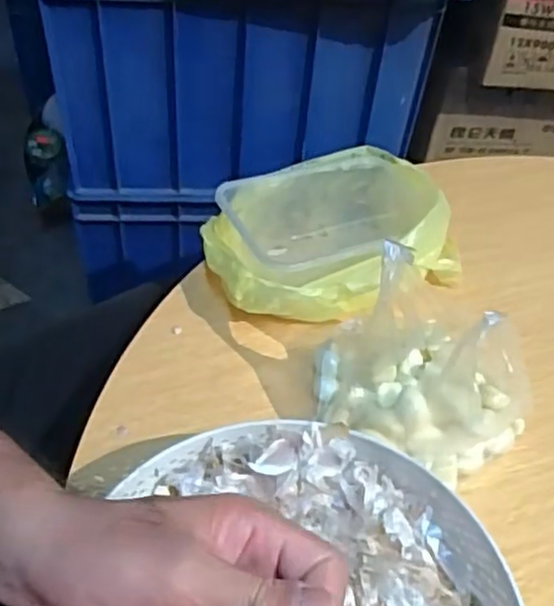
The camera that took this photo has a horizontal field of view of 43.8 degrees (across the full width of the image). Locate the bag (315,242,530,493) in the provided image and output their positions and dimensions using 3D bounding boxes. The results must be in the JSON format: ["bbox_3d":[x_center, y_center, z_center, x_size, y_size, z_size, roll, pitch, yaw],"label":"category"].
[{"bbox_3d":[0.100,0.038,0.462,0.147,0.131,0.092,18,46,14],"label":"bag"}]

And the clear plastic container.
[{"bbox_3d":[0.049,-0.074,0.595,0.187,0.041,0.129,-19,49,-22],"label":"clear plastic container"}]

